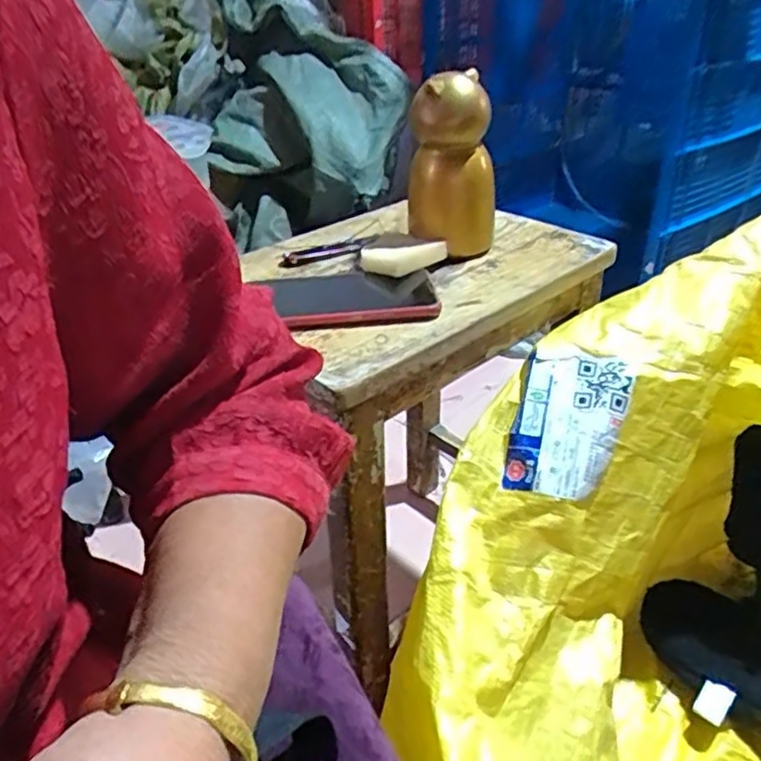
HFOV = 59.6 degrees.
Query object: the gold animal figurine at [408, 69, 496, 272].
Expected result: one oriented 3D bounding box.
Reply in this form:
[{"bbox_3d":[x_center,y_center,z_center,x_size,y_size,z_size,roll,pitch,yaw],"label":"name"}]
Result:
[{"bbox_3d":[0.068,-0.201,0.632,0.084,0.160,0.060,1,33,5],"label":"gold animal figurine"}]

